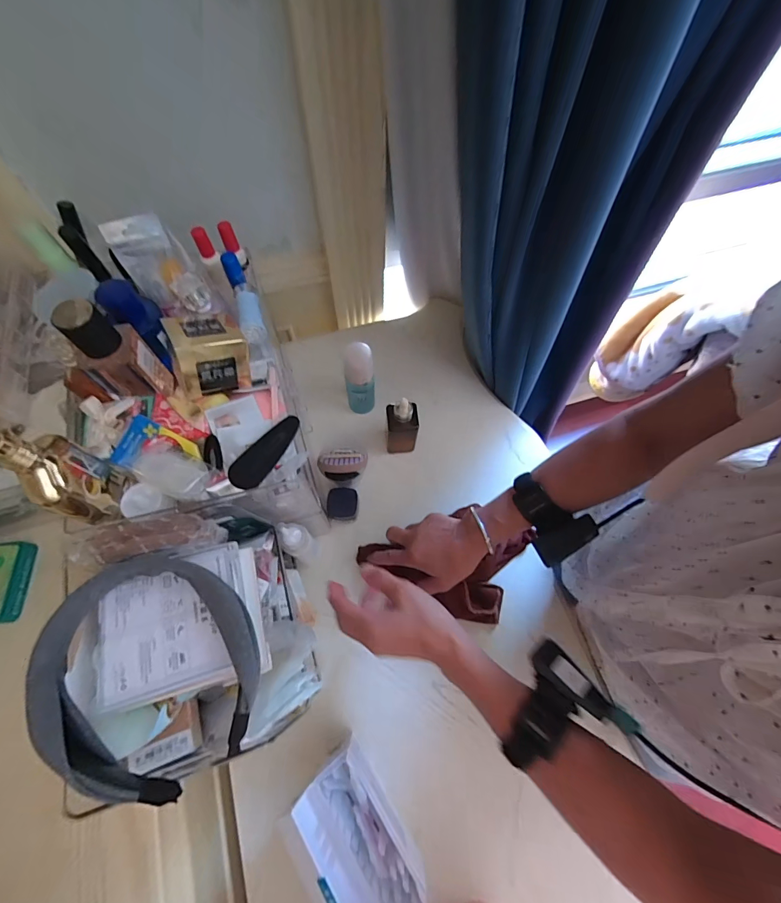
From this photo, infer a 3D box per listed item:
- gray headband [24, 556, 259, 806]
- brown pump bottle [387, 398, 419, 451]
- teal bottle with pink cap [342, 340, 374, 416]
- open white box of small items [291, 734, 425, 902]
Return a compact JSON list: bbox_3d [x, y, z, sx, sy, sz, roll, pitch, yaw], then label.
[{"bbox_3d":[-0.164,0.149,0.267,0.129,0.033,0.149,-38,73,-16],"label":"gray headband"},{"bbox_3d":[0.017,-0.035,0.592,0.046,0.127,0.042,4,67,1],"label":"brown pump bottle"},{"bbox_3d":[-0.048,-0.107,0.603,0.043,0.130,0.048,-6,67,-4],"label":"teal bottle with pink cap"},{"bbox_3d":[-0.032,0.398,0.404,0.083,0.100,0.147,-29,71,-13],"label":"open white box of small items"}]

